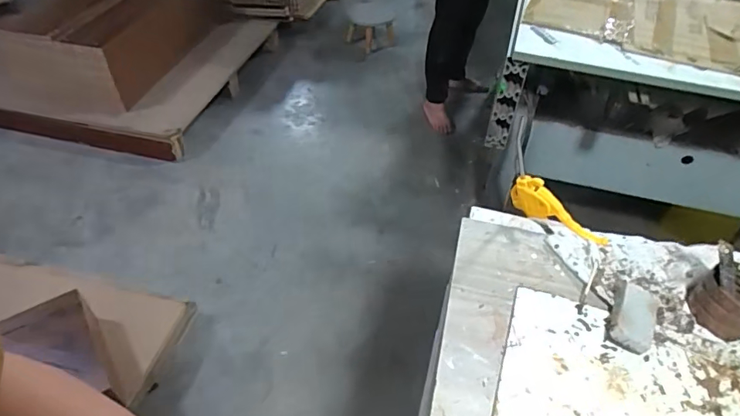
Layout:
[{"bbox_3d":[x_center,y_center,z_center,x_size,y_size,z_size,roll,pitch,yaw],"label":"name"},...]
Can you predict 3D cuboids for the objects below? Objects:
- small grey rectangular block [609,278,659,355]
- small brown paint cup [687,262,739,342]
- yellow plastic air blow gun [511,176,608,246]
[{"bbox_3d":[0.273,0.110,0.501,0.037,0.024,0.083,24,48,20],"label":"small grey rectangular block"},{"bbox_3d":[0.375,0.097,0.506,0.069,0.058,0.063,2,44,-2],"label":"small brown paint cup"},{"bbox_3d":[0.239,0.008,0.617,0.127,0.051,0.021,35,51,13],"label":"yellow plastic air blow gun"}]

